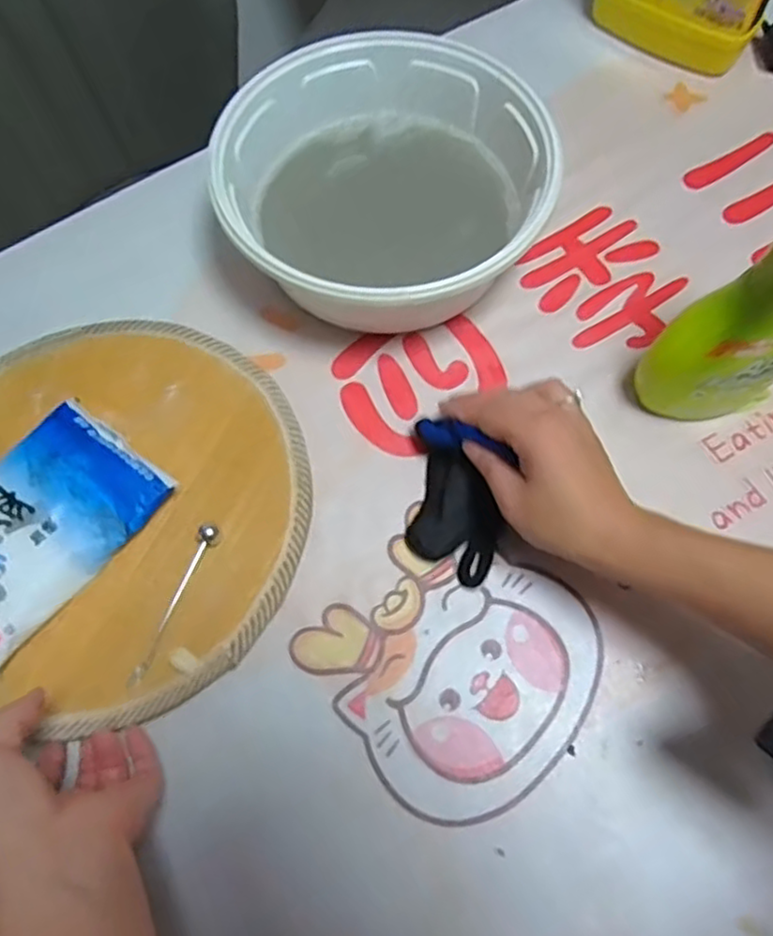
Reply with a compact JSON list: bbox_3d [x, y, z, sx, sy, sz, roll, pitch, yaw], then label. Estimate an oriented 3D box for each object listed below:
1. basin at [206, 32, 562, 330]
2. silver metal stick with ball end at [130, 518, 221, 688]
[{"bbox_3d":[-0.004,-0.209,0.511,0.227,0.089,0.195,-18,69,-7],"label":"basin"},{"bbox_3d":[-0.133,0.083,0.426,0.012,0.011,0.107,21,69,9],"label":"silver metal stick with ball end"}]

